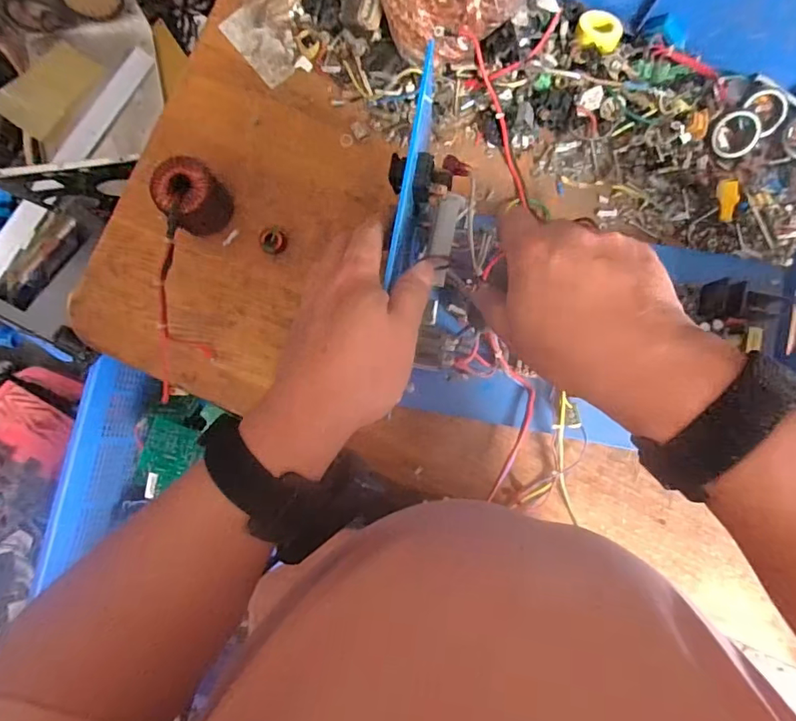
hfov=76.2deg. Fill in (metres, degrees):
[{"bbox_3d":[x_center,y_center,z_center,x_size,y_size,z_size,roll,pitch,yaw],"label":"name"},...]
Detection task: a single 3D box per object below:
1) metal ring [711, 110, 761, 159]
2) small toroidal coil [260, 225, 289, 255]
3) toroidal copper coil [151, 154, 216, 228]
[{"bbox_3d":[0.353,-0.235,0.530,0.046,0.009,0.044,6,119,12],"label":"metal ring"},{"bbox_3d":[-0.137,-0.131,0.556,0.028,0.023,0.027,0,86,0],"label":"small toroidal coil"},{"bbox_3d":[-0.212,-0.170,0.498,0.058,0.017,0.058,0,86,0],"label":"toroidal copper coil"}]

